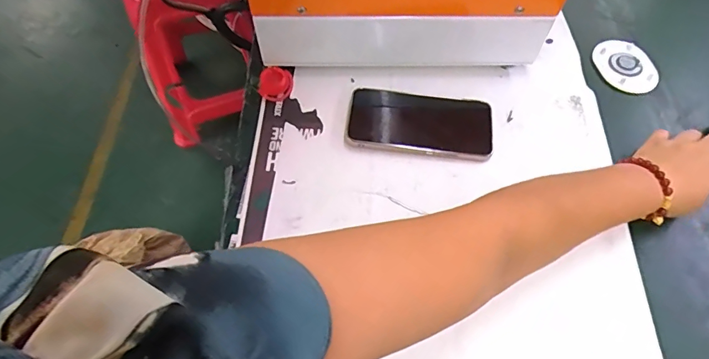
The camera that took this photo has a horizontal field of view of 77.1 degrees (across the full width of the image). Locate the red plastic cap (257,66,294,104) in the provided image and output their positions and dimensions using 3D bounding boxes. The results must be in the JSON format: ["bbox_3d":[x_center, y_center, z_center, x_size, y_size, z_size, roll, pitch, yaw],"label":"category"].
[{"bbox_3d":[-0.097,-0.117,0.552,0.042,0.026,0.039,-1,61,2],"label":"red plastic cap"}]

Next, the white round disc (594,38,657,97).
[{"bbox_3d":[0.350,-0.149,0.576,0.074,0.008,0.094,2,61,4],"label":"white round disc"}]

